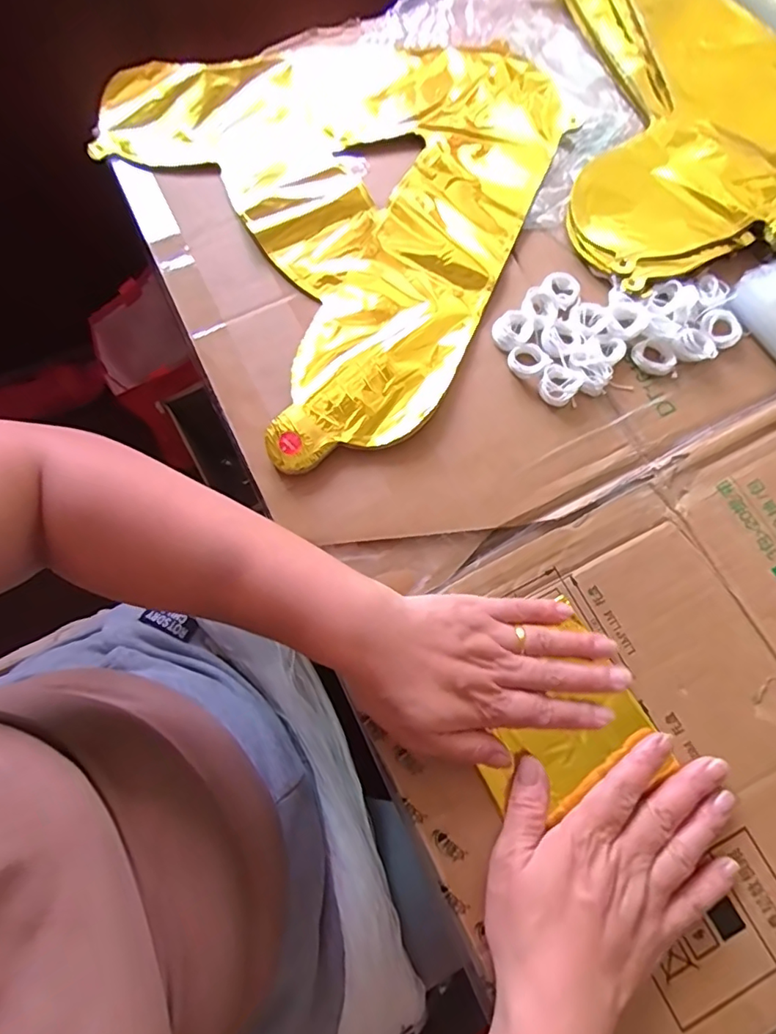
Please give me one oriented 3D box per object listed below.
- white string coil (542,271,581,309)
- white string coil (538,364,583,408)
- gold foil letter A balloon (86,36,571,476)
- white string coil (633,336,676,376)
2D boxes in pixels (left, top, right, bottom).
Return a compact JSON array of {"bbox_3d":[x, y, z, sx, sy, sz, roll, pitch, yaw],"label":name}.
[{"bbox_3d":[0.129,-0.169,0.404,0.027,0.004,0.029,0,73,-1],"label":"white string coil"},{"bbox_3d":[0.121,-0.092,0.386,0.026,0.013,0.027,0,73,-1],"label":"white string coil"},{"bbox_3d":[-0.007,-0.263,0.432,0.343,0.014,0.378,-30,76,-10],"label":"gold foil letter A balloon"},{"bbox_3d":[0.192,-0.115,0.393,0.024,0.009,0.029,-37,78,-11],"label":"white string coil"}]

